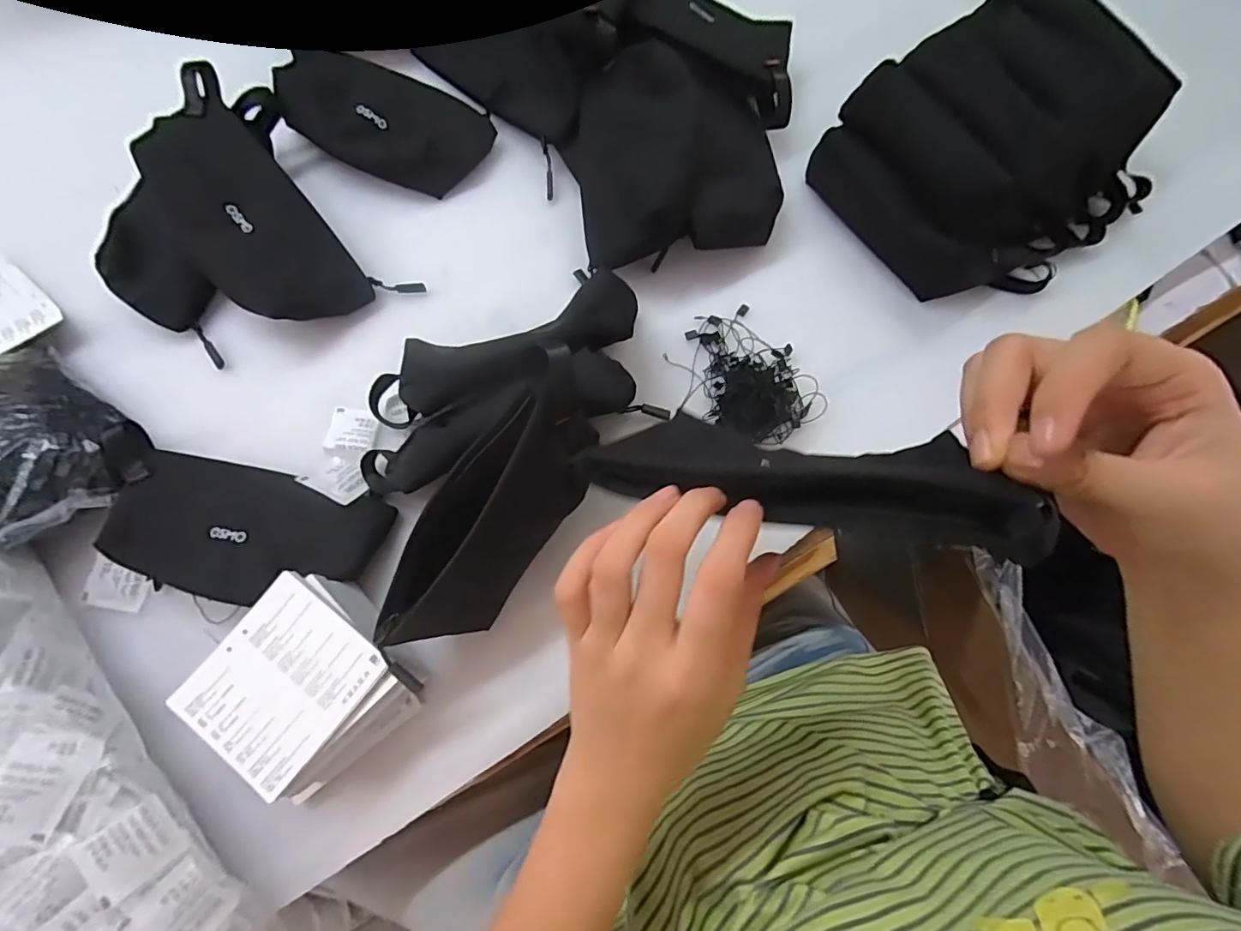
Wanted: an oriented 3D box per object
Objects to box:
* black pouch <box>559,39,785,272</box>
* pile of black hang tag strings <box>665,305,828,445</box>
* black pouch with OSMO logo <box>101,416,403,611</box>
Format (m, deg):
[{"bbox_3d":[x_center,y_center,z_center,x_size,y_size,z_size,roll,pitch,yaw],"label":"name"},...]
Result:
[{"bbox_3d":[0.046,-0.262,0.439,0.177,0.073,0.180,-14,78,-3],"label":"black pouch"},{"bbox_3d":[0.098,-0.074,0.414,0.094,0.042,0.120,-25,79,-6],"label":"pile of black hang tag strings"},{"bbox_3d":[-0.280,0.043,0.379,0.202,0.036,0.091,13,78,3],"label":"black pouch with OSMO logo"}]

